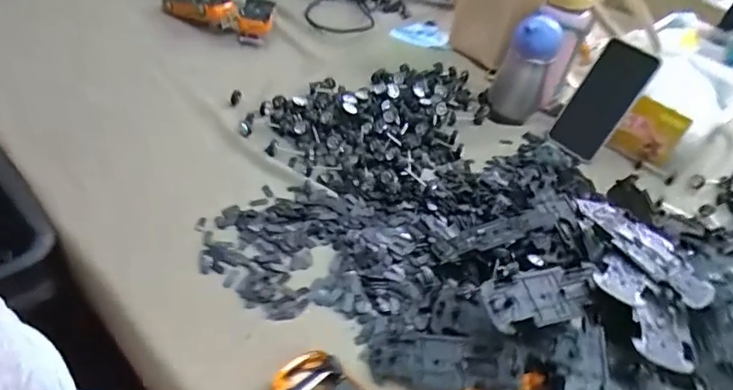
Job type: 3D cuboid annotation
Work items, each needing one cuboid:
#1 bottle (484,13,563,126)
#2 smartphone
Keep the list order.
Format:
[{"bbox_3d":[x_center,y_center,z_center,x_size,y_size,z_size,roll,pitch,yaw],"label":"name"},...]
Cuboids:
[{"bbox_3d":[0.228,-0.179,0.738,0.073,0.151,0.059,21,45,9],"label":"bottle"},{"bbox_3d":[0.323,-0.128,0.705,0.071,0.159,0.010,36,27,17],"label":"smartphone"}]

